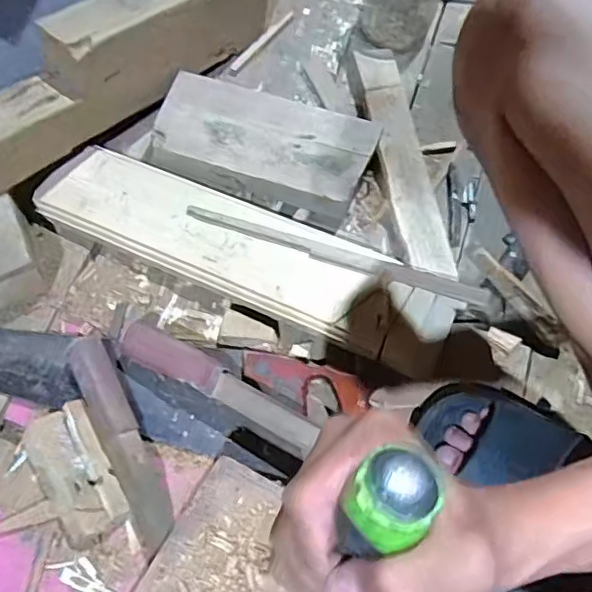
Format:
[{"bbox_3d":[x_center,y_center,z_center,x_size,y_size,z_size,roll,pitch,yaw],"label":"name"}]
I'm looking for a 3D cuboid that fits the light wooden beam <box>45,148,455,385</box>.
[{"bbox_3d":[-0.059,-0.051,0.621,0.458,0.047,0.104,24,69,11],"label":"light wooden beam"}]

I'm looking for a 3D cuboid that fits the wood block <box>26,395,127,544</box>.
[{"bbox_3d":[-0.208,0.164,0.544,0.064,0.026,0.126,-28,69,-11],"label":"wood block"}]

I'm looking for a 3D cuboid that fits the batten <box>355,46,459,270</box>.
[{"bbox_3d":[0.125,-0.159,0.693,0.054,0.034,0.306,-8,67,-2],"label":"batten"}]

